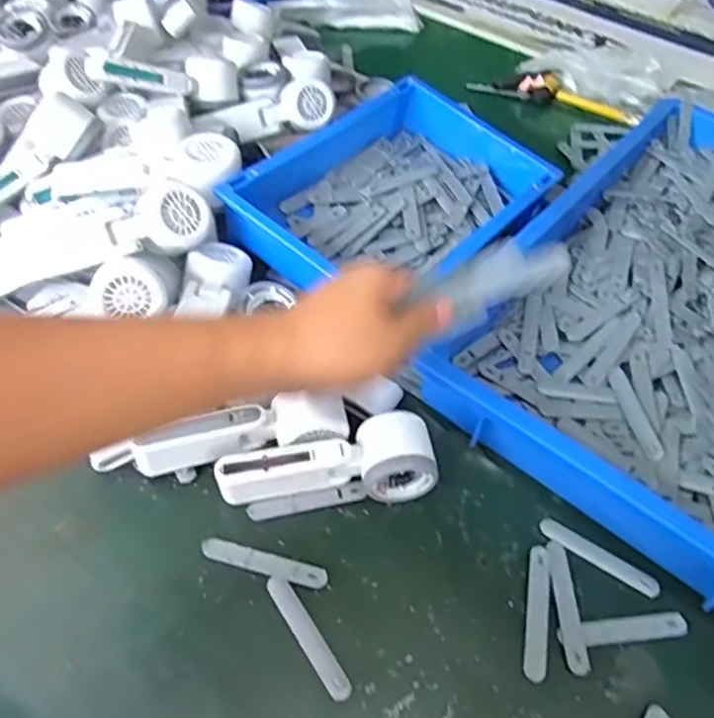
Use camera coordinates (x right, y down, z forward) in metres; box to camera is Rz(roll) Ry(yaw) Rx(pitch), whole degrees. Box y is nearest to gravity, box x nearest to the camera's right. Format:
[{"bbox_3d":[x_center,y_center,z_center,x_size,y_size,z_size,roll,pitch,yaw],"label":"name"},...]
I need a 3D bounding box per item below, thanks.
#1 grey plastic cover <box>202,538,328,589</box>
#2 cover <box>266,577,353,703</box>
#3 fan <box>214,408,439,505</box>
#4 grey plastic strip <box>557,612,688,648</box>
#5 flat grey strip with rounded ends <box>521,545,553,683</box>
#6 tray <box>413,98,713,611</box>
[{"bbox_3d":[-0.070,0.153,0.480,0.096,0.004,0.018,14,52,5],"label":"grey plastic cover"},{"bbox_3d":[-0.035,0.195,0.452,0.015,0.004,0.094,-27,59,-23],"label":"cover"},{"bbox_3d":[-0.023,0.078,0.512,0.169,0.051,0.058,0,52,-6],"label":"fan"},{"bbox_3d":[0.194,0.197,0.467,0.096,0.007,0.017,-3,53,-7],"label":"grey plastic strip"},{"bbox_3d":[0.134,0.185,0.474,0.019,0.004,0.095,13,52,4],"label":"flat grey strip with rounded ends"},{"bbox_3d":[0.364,-0.054,0.635,0.370,0.086,0.577,36,57,21],"label":"tray"}]

